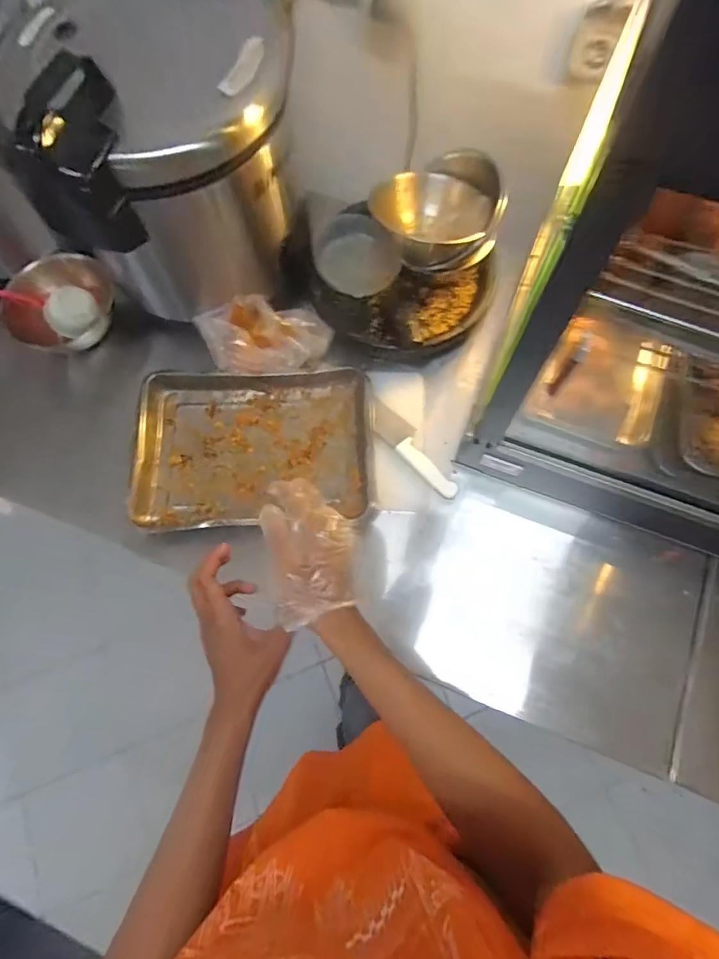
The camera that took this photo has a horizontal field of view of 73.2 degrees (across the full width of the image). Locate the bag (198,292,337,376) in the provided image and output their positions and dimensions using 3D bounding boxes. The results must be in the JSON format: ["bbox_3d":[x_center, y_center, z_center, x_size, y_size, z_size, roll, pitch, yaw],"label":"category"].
[{"bbox_3d":[-0.158,-0.246,0.820,0.217,0.121,0.135,4,72,4],"label":"bag"}]

